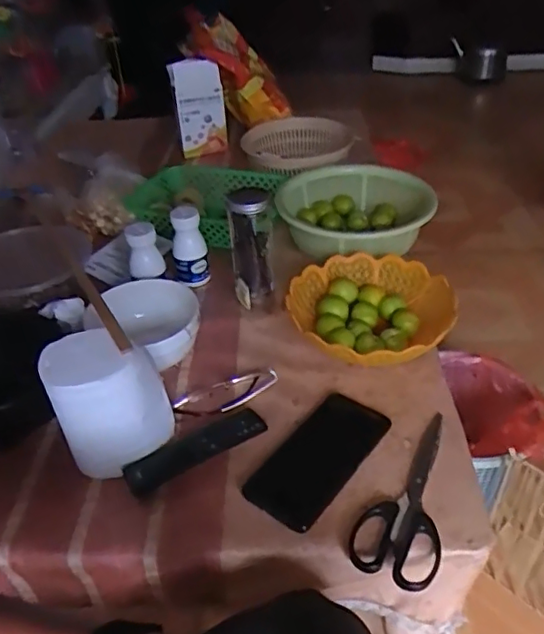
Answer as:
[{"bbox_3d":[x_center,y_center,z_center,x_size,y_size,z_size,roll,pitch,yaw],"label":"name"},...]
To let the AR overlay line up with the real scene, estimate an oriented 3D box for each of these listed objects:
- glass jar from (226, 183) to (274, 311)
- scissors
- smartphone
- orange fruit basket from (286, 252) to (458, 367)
[{"bbox_3d":[-0.023,-0.083,0.745,0.058,0.168,0.058,-7,39,-3],"label":"glass jar"},{"bbox_3d":[0.134,0.161,0.544,0.073,0.008,0.190,15,43,22],"label":"scissors"},{"bbox_3d":[0.047,0.139,0.581,0.076,0.005,0.159,24,47,31],"label":"smartphone"},{"bbox_3d":[0.120,-0.005,0.716,0.185,0.054,0.194,-3,39,2],"label":"orange fruit basket"}]

